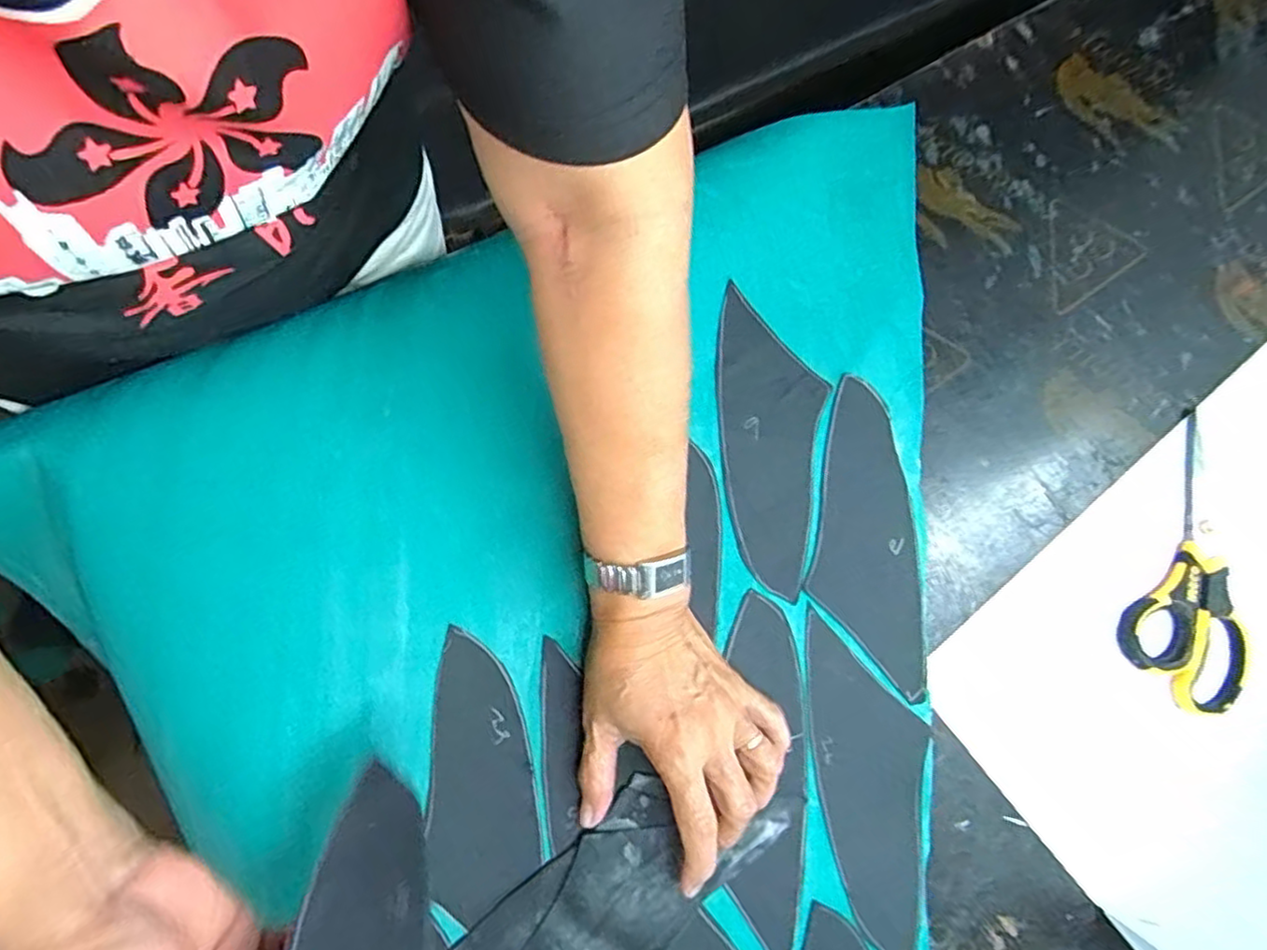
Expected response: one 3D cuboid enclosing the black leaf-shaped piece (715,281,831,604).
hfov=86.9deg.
[{"bbox_3d":[0.089,-0.022,0.444,0.071,0.008,0.194,6,80,-4],"label":"black leaf-shaped piece"}]

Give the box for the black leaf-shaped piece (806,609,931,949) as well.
[{"bbox_3d":[0.140,0.184,0.400,0.066,0.004,0.181,2,80,-4],"label":"black leaf-shaped piece"}]

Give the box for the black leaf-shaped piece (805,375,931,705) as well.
[{"bbox_3d":[0.150,0.037,0.435,0.071,0.009,0.198,-1,81,-5],"label":"black leaf-shaped piece"}]

